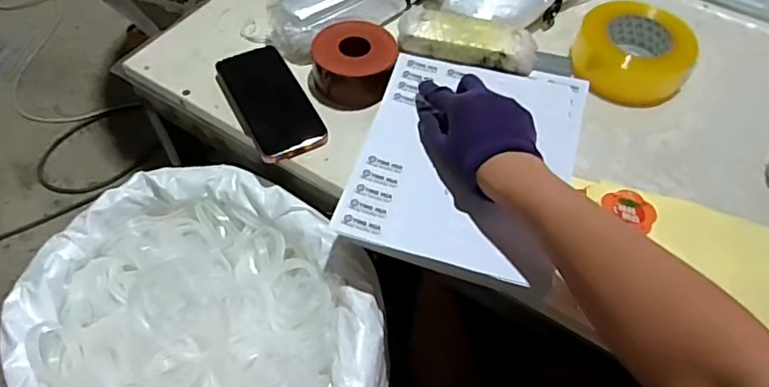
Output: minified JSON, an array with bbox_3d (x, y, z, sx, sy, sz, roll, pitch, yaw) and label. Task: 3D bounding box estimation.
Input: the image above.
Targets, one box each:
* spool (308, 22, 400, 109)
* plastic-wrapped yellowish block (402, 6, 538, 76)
[{"bbox_3d":[-0.037,-0.153,0.650,0.097,0.046,0.106,1,55,-1],"label":"spool"},{"bbox_3d":[0.099,-0.185,0.648,0.160,0.026,0.062,14,56,8],"label":"plastic-wrapped yellowish block"}]

